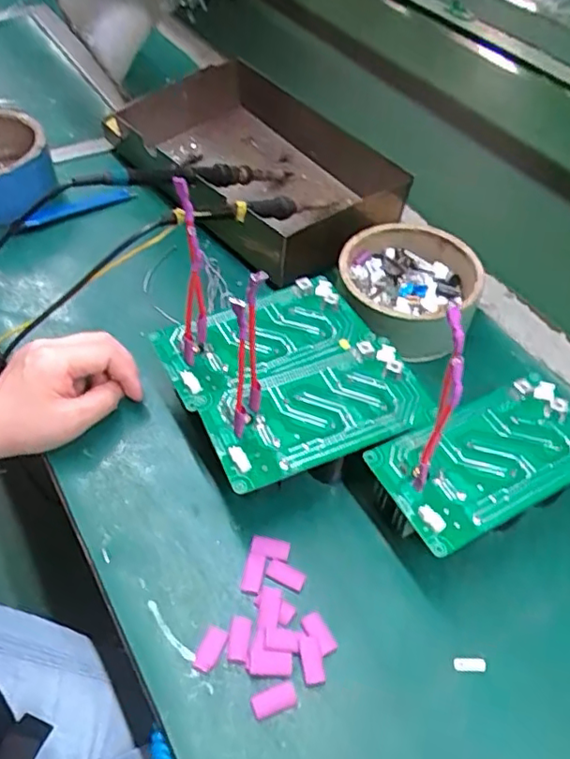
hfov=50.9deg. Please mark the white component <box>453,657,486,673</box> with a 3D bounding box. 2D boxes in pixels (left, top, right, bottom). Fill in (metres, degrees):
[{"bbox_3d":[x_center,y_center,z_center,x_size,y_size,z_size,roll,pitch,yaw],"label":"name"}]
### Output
[{"bbox_3d":[0.111,0.171,0.360,0.020,0.004,0.008,2,53,-1],"label":"white component"}]

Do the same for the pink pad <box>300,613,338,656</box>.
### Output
[{"bbox_3d":[0.021,0.155,0.365,0.013,0.004,0.025,-24,57,-19],"label":"pink pad"}]

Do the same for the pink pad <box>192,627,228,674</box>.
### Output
[{"bbox_3d":[-0.045,0.161,0.357,0.013,0.004,0.026,20,54,12],"label":"pink pad"}]

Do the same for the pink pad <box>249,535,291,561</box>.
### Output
[{"bbox_3d":[-0.010,0.113,0.402,0.026,0.004,0.013,12,53,6],"label":"pink pad"}]

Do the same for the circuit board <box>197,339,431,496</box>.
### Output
[{"bbox_3d":[0.020,0.016,0.412,0.150,0.018,0.086,-19,56,-16],"label":"circuit board"}]

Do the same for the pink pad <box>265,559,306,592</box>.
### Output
[{"bbox_3d":[0.000,0.127,0.389,0.025,0.004,0.012,25,56,16],"label":"pink pad"}]

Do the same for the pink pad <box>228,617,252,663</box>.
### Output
[{"bbox_3d":[-0.028,0.156,0.361,0.012,0.004,0.026,6,53,2],"label":"pink pad"}]

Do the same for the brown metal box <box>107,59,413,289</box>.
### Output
[{"bbox_3d":[-0.056,-0.246,0.644,0.188,0.074,0.333,-31,59,-26],"label":"brown metal box"}]

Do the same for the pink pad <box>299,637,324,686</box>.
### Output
[{"bbox_3d":[0.016,0.167,0.355,0.012,0.005,0.025,-7,53,-8],"label":"pink pad"}]

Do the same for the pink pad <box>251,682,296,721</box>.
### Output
[{"bbox_3d":[-0.006,0.183,0.341,0.025,0.004,0.012,-16,55,-14],"label":"pink pad"}]

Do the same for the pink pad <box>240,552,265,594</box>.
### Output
[{"bbox_3d":[-0.021,0.126,0.391,0.012,0.004,0.026,9,53,5],"label":"pink pad"}]

